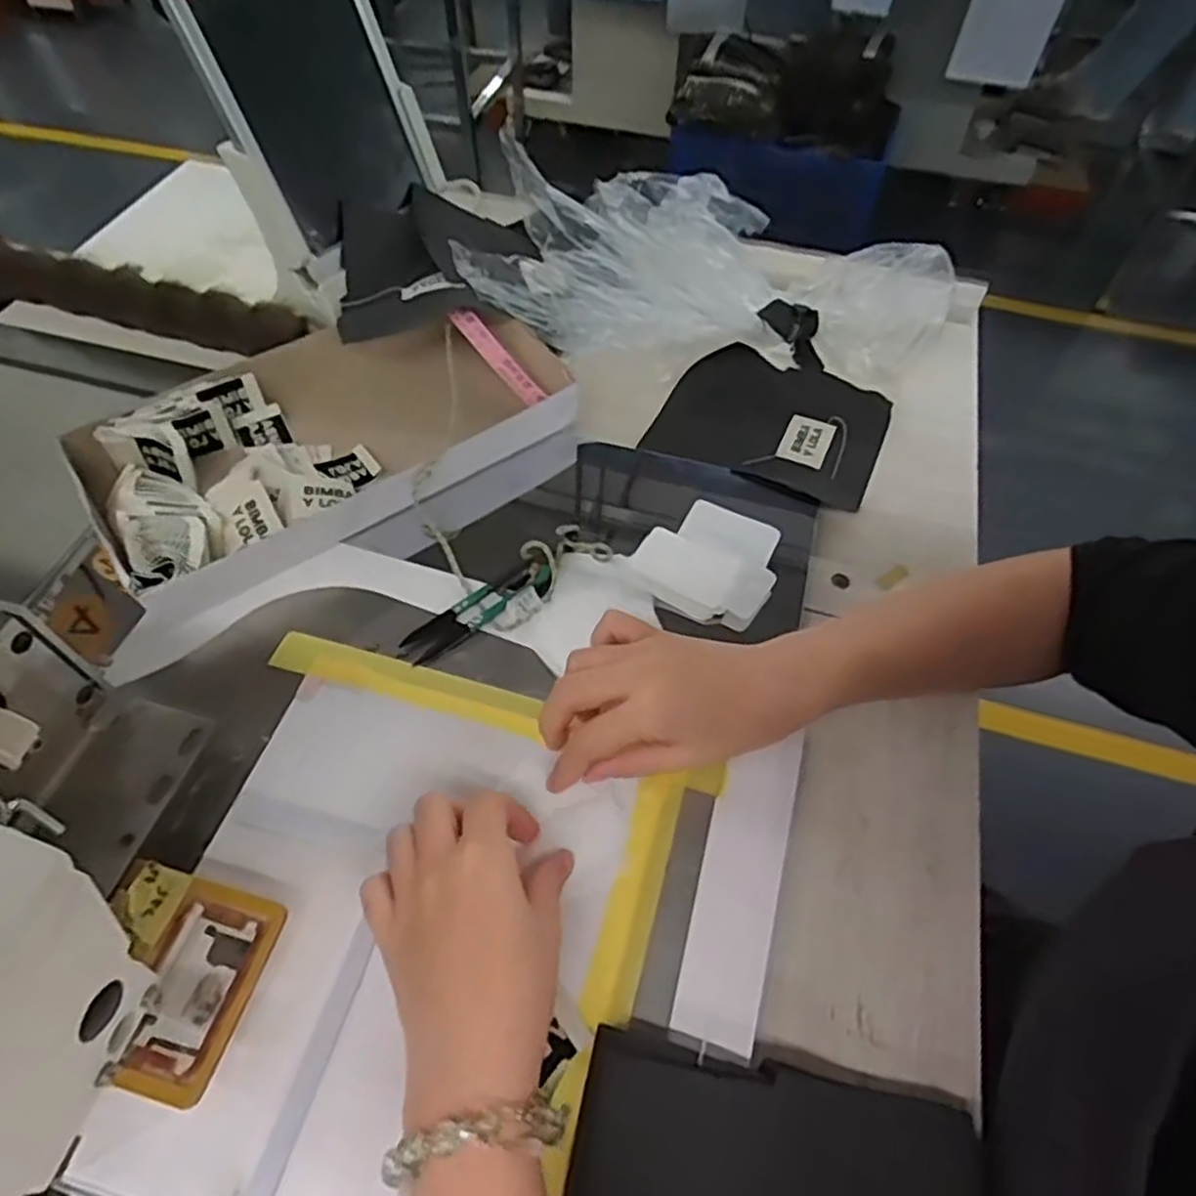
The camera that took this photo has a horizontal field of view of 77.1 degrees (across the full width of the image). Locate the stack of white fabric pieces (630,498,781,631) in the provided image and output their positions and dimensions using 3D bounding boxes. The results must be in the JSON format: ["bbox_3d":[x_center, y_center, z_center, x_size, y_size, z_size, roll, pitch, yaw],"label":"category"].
[{"bbox_3d":[0.077,-0.026,0.489,0.083,0.022,0.096,29,59,17],"label":"stack of white fabric pieces"}]

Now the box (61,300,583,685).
[{"bbox_3d":[-0.175,-0.100,0.523,0.326,0.060,0.193,-24,59,-18],"label":"box"}]

